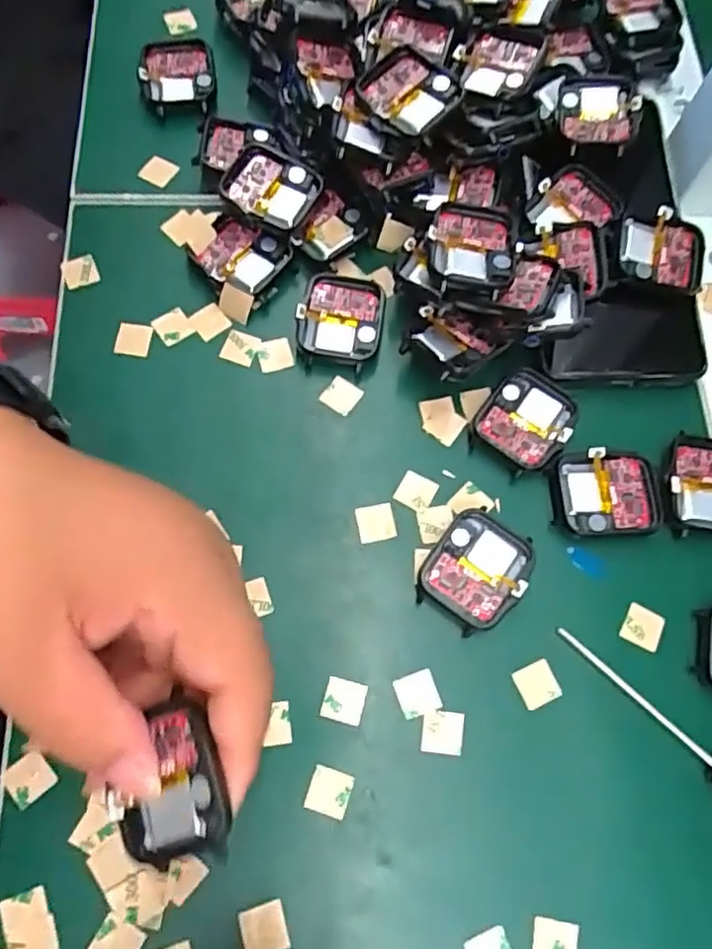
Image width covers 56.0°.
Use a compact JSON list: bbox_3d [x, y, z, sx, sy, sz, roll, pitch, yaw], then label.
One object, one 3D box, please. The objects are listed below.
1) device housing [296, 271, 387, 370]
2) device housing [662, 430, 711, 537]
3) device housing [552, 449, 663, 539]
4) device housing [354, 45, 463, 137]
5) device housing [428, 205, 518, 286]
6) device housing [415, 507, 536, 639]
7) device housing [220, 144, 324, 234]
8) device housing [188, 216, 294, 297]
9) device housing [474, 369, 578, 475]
[{"bbox_3d":[-0.007,-0.072,0.312,0.038,0.012,0.044,9,71,1],"label":"device housing"},{"bbox_3d":[0.153,0.006,0.291,0.038,0.007,0.046,12,71,2],"label":"device housing"},{"bbox_3d":[0.108,0.009,0.287,0.045,0.006,0.036,4,71,-1],"label":"device housing"},{"bbox_3d":[0.024,-0.172,0.301,0.037,0.011,0.036,-42,78,-15],"label":"device housing"},{"bbox_3d":[0.050,-0.098,0.287,0.038,0.008,0.039,9,71,-1],"label":"device housing"},{"bbox_3d":[0.050,0.039,0.276,0.037,0.011,0.046,35,73,9],"label":"device housing"},{"bbox_3d":[-0.043,-0.136,0.323,0.045,0.016,0.037,24,72,6],"label":"device housing"},{"bbox_3d":[-0.055,-0.103,0.319,0.039,0.012,0.035,31,72,8],"label":"device housing"},{"bbox_3d":[0.076,-0.023,0.297,0.037,0.010,0.040,35,73,10],"label":"device housing"}]

